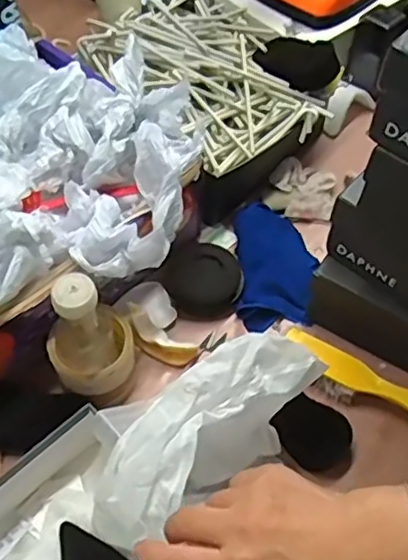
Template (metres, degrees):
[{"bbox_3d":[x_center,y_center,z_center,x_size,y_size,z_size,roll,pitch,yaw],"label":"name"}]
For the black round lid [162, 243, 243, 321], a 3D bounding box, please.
[{"bbox_3d":[0.002,0.001,0.770,0.088,0.023,0.096,1,56,-1],"label":"black round lid"}]

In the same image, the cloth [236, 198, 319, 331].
[{"bbox_3d":[0.091,-0.018,0.800,0.100,0.042,0.178,0,56,-1],"label":"cloth"}]

